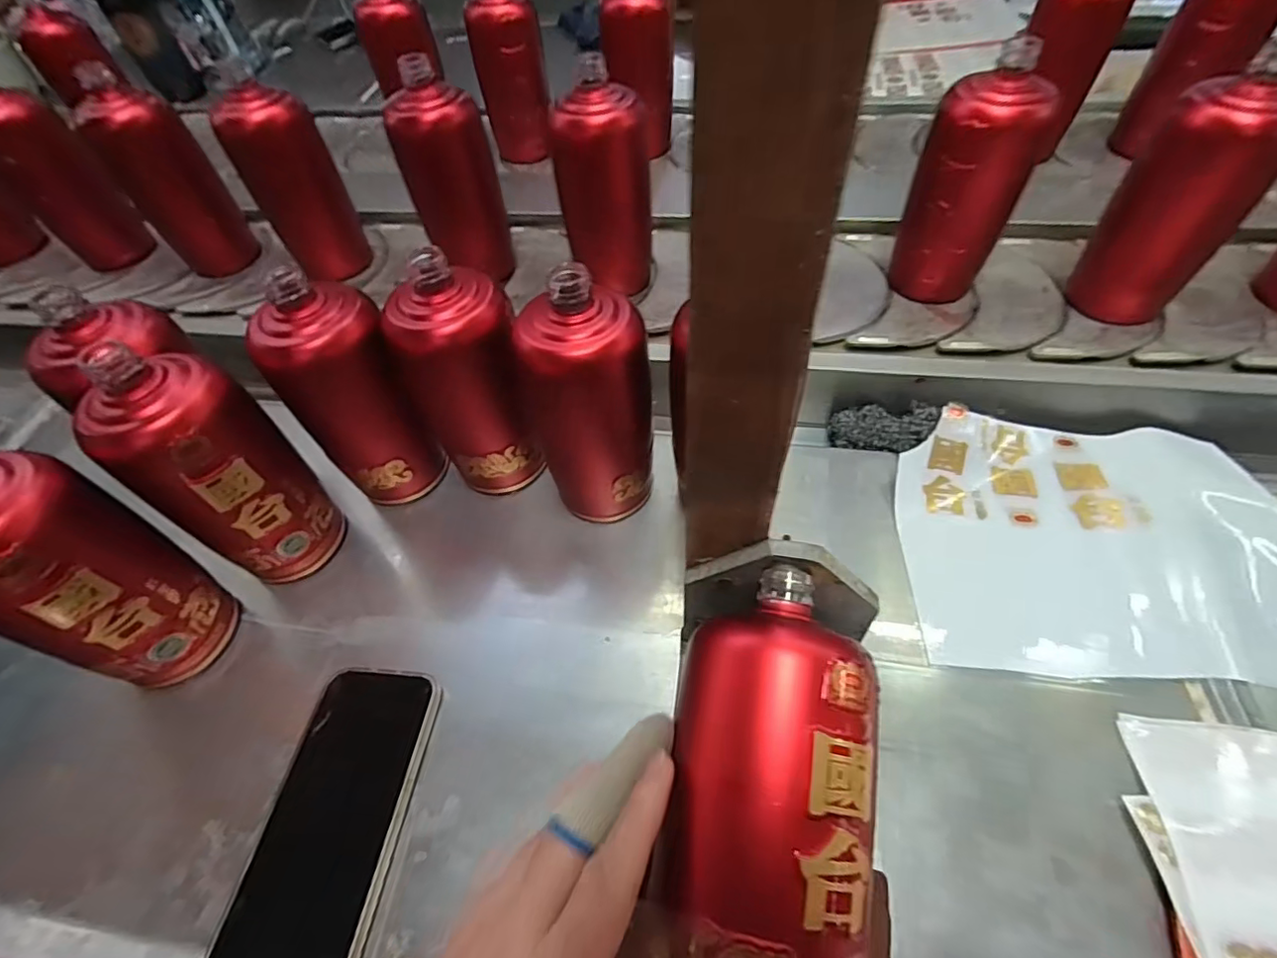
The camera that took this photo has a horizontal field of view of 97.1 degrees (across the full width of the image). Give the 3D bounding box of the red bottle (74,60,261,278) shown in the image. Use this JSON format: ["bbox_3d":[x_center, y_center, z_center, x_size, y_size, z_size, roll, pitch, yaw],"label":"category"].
[{"bbox_3d":[-0.478,-0.302,0.578,0.082,0.173,0.078,-39,66,-18],"label":"red bottle"}]

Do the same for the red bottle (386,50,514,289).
[{"bbox_3d":[-0.173,-0.271,0.524,0.074,0.171,0.064,0,55,5],"label":"red bottle"}]

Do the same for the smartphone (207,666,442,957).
[{"bbox_3d":[-0.170,0.189,0.316,0.080,0.012,0.158,2,55,7],"label":"smartphone"}]

